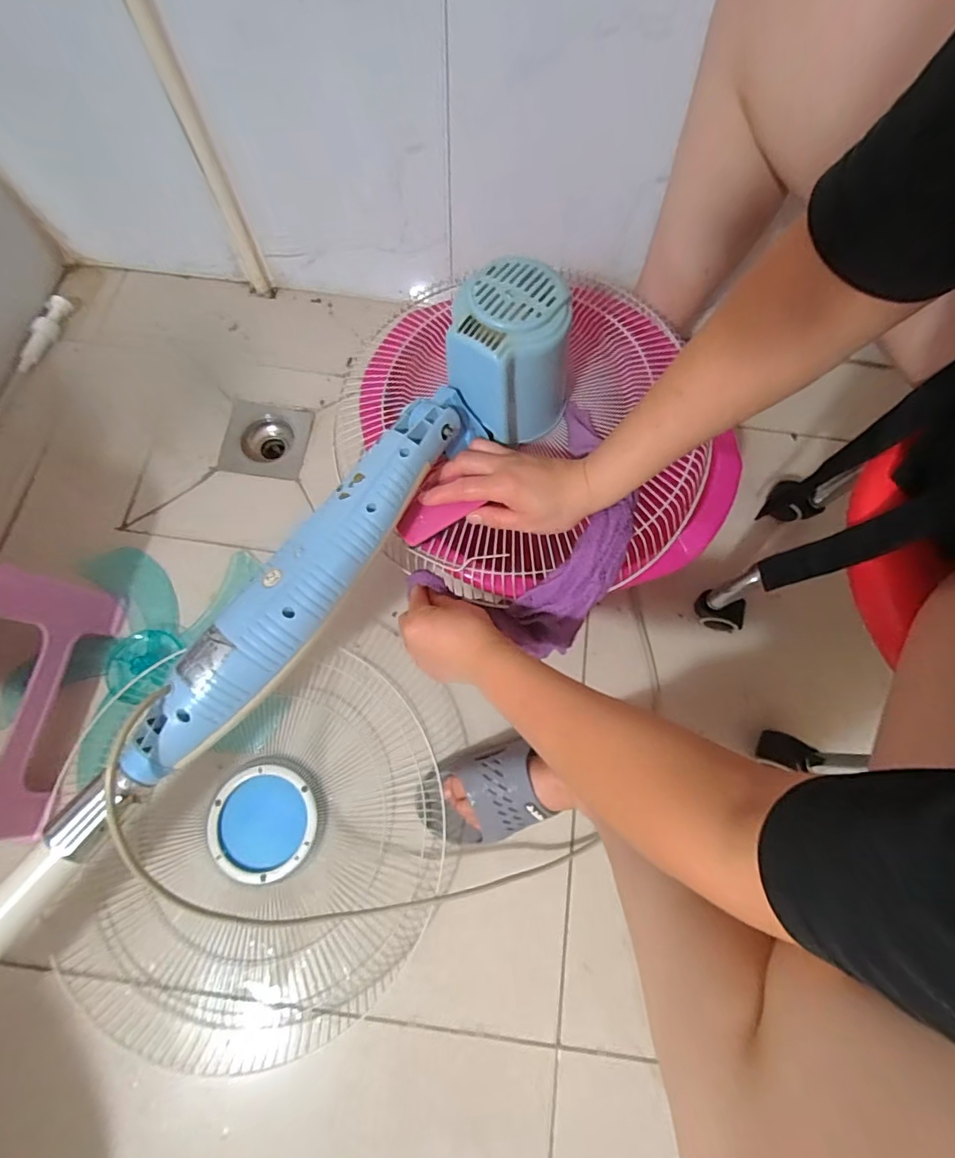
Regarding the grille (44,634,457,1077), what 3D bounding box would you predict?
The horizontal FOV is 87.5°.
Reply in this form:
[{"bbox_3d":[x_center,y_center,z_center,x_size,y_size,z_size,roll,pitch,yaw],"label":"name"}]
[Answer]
[{"bbox_3d":[-0.249,0.293,0.563,0.420,0.044,0.399,-4,71,-3],"label":"grille"}]

